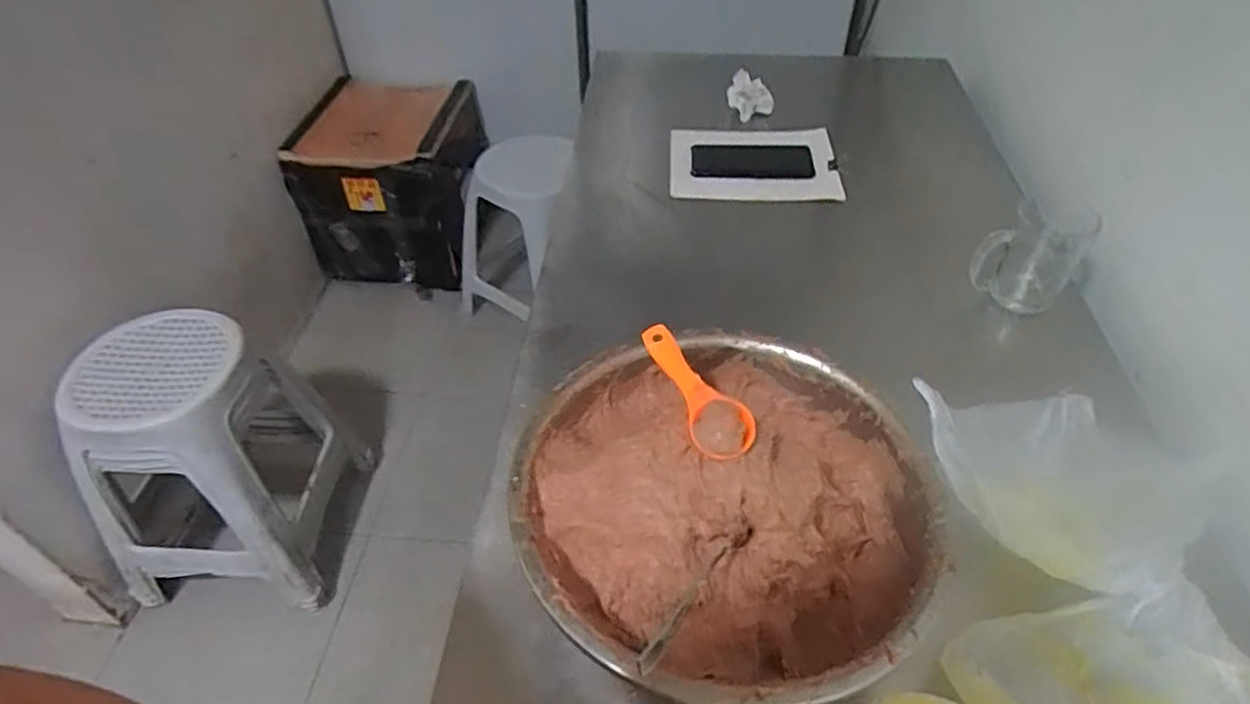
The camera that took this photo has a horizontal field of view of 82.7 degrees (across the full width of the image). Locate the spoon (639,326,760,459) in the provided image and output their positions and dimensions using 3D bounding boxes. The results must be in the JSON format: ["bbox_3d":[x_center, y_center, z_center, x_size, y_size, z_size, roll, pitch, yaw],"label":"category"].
[{"bbox_3d":[0.054,0.024,0.497,0.043,0.027,0.111,-16,47,-14],"label":"spoon"}]

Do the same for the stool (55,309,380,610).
[{"bbox_3d":[-0.739,0.188,1.298,0.353,0.526,0.366,0,45,1],"label":"stool"}]

